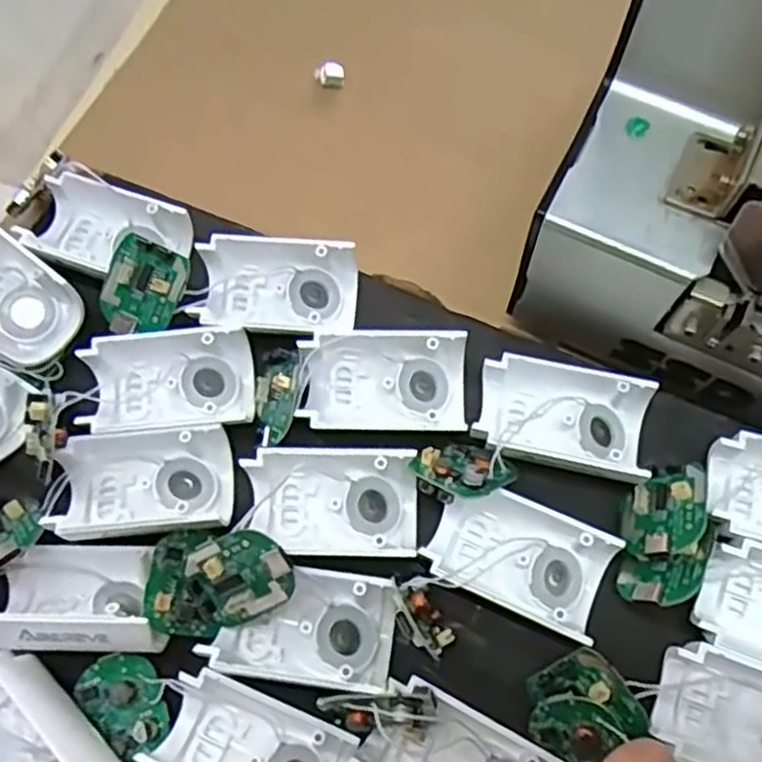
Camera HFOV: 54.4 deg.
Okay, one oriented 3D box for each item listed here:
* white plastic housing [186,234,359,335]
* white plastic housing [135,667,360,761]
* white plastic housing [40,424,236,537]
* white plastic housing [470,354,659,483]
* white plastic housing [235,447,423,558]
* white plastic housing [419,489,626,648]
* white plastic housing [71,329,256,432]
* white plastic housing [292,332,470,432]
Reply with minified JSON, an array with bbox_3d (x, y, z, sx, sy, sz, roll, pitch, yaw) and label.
[{"bbox_3d":[-0.039,-0.035,0.272,0.056,0.015,0.034,1,72,2],"label":"white plastic housing"},{"bbox_3d":[-0.039,0.113,0.221,0.056,0.019,0.034,22,74,9],"label":"white plastic housing"},{"bbox_3d":[-0.080,0.034,0.250,0.055,0.014,0.035,-3,72,1],"label":"white plastic housing"},{"bbox_3d":[0.064,0.013,0.256,0.058,0.022,0.037,8,72,5],"label":"white plastic housing"},{"bbox_3d":[-0.016,0.041,0.247,0.057,0.016,0.035,3,72,3],"label":"white plastic housing"},{"bbox_3d":[0.046,0.056,0.241,0.057,0.018,0.037,23,74,9],"label":"white plastic housing"},{"bbox_3d":[-0.074,0.001,0.261,0.057,0.015,0.035,-5,72,0],"label":"white plastic housing"},{"bbox_3d":[0.002,0.001,0.260,0.055,0.021,0.031,-2,72,1],"label":"white plastic housing"}]

